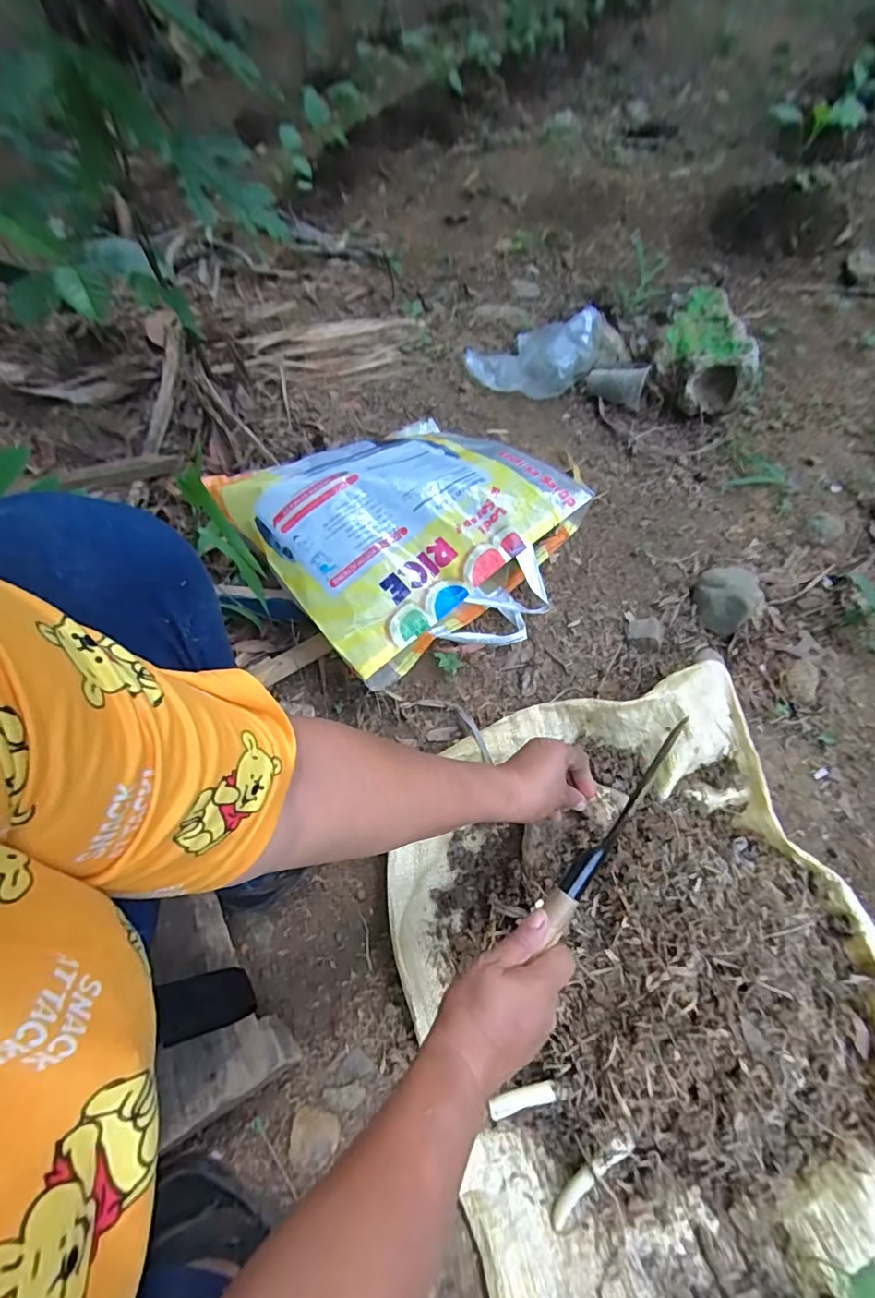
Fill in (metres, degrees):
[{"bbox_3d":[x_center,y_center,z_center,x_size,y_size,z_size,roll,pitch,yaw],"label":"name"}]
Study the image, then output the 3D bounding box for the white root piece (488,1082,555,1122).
[{"bbox_3d":[0.070,0.371,0.433,0.054,0.011,0.015,-19,61,-1],"label":"white root piece"}]

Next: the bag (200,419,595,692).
[{"bbox_3d":[-0.016,-0.153,0.724,0.382,0.157,0.373,-39,64,-11],"label":"bag"}]

